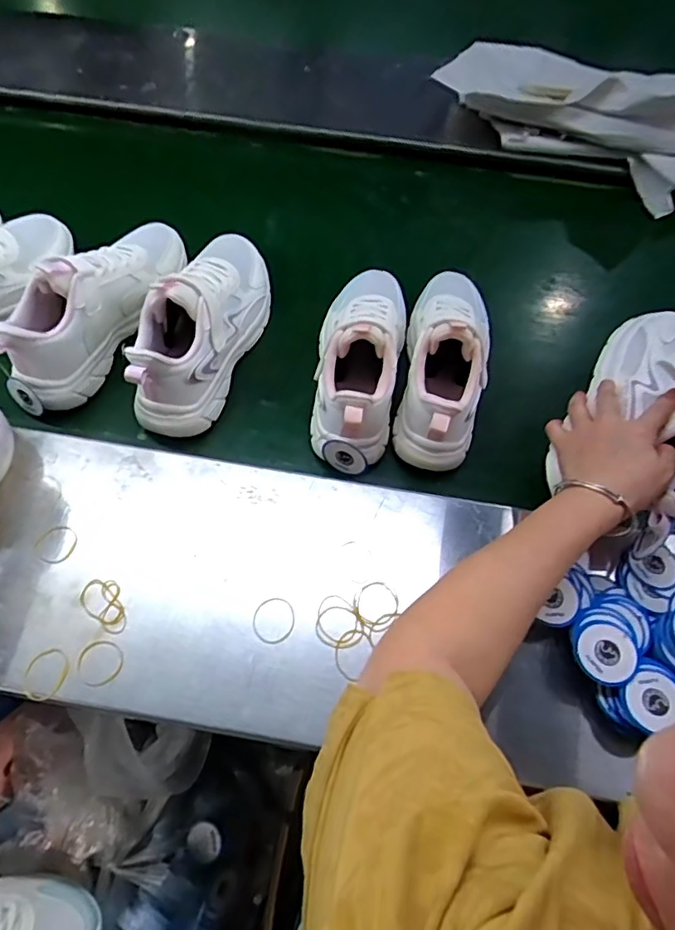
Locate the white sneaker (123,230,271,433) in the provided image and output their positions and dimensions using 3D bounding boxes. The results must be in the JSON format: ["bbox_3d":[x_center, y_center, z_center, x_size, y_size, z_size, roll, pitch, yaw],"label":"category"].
[{"bbox_3d":[-0.141,-0.162,0.612,0.084,0.134,0.270,16,60,8],"label":"white sneaker"}]

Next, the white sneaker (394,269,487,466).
[{"bbox_3d":[0.120,-0.126,0.587,0.090,0.104,0.249,9,60,4],"label":"white sneaker"}]

